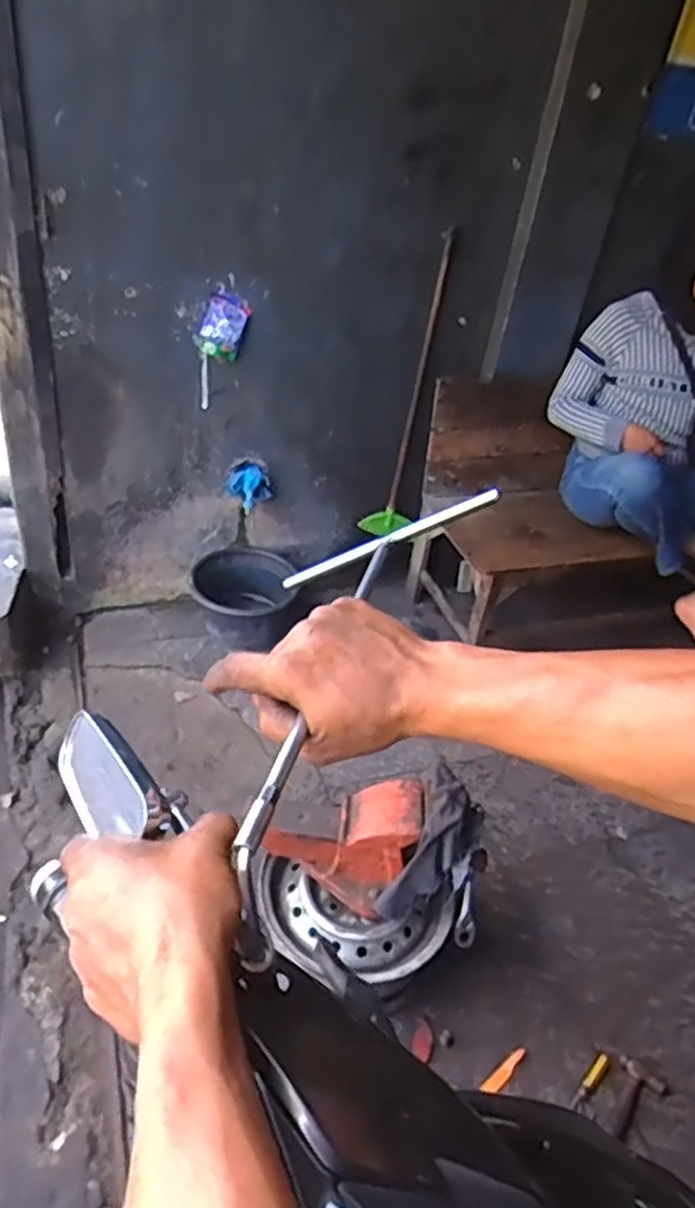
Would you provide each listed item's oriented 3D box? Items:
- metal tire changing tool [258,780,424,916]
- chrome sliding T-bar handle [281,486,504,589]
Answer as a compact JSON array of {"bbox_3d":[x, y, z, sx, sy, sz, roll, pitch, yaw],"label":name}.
[{"bbox_3d":[-0.005,0.400,1.320,0.247,0.199,0.134,20,39,14],"label":"metal tire changing tool"},{"bbox_3d":[0.027,-0.047,0.592,0.205,0.010,0.013,-21,23,32],"label":"chrome sliding T-bar handle"}]

